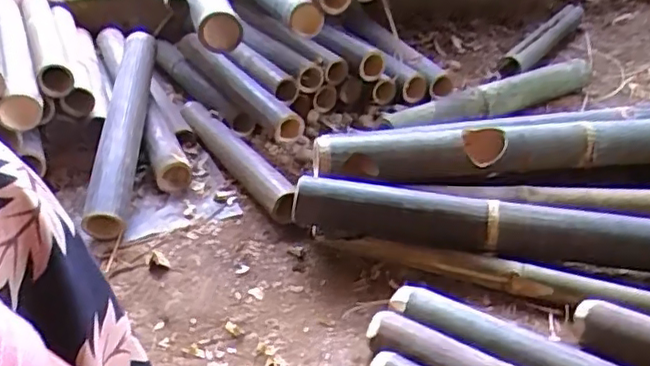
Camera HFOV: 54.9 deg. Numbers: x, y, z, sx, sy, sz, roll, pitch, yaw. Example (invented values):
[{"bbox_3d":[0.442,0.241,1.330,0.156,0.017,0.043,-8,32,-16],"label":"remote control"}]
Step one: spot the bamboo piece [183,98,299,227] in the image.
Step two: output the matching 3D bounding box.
[{"bbox_3d":[-0.171,-0.049,1.176,0.057,0.063,0.478,-18,33,-24],"label":"bamboo piece"}]

